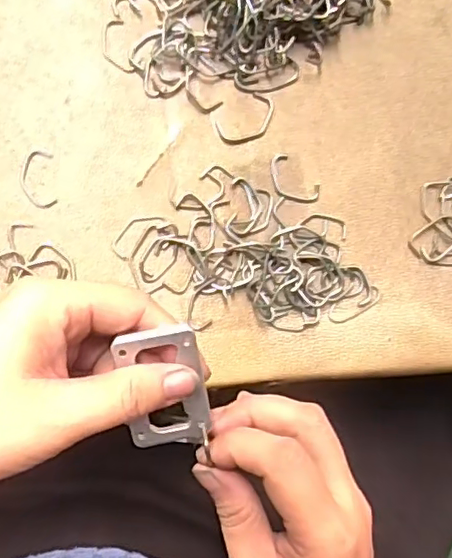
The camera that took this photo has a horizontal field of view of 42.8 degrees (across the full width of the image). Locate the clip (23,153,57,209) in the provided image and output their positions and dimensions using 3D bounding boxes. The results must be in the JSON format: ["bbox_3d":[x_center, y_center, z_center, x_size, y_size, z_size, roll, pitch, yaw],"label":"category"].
[{"bbox_3d":[-0.100,-0.053,0.308,0.017,0.004,0.031,-8,88,-8],"label":"clip"}]

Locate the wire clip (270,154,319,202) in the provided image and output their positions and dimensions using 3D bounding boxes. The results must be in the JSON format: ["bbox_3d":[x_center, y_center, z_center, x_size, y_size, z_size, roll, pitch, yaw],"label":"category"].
[{"bbox_3d":[0.038,-0.054,0.327,0.034,0.004,0.020,41,82,-4],"label":"wire clip"}]

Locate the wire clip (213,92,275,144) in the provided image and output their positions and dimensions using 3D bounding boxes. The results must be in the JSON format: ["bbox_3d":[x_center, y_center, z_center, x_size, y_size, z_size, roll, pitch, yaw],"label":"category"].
[{"bbox_3d":[0.013,-0.089,0.327,0.037,0.004,0.022,-39,92,-8],"label":"wire clip"}]

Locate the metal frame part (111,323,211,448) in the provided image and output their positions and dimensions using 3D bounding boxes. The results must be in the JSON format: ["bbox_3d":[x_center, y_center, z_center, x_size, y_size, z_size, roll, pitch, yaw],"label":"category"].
[{"bbox_3d":[-0.025,0.044,0.232,0.033,0.005,0.052,-9,112,-4],"label":"metal frame part"}]

